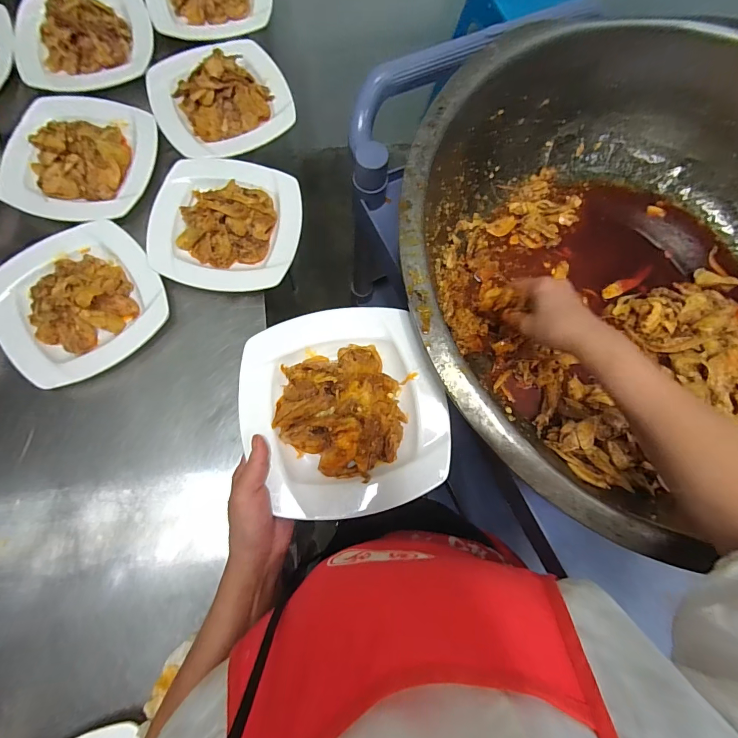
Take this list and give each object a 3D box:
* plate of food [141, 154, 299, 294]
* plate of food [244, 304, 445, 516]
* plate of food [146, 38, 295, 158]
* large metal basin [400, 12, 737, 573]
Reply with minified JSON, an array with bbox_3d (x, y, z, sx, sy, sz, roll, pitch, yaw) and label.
[{"bbox_3d":[-0.200,-0.213,0.548,0.201,0.059,0.201,1,81,-6],"label":"plate of food"},{"bbox_3d":[-0.024,0.039,0.389,0.195,0.049,0.200,0,81,-3],"label":"plate of food"},{"bbox_3d":[-0.229,-0.422,0.587,0.198,0.064,0.186,-34,84,-7],"label":"plate of food"},{"bbox_3d":[0.328,-0.108,0.471,0.577,0.182,0.568,0,81,-3],"label":"large metal basin"}]

